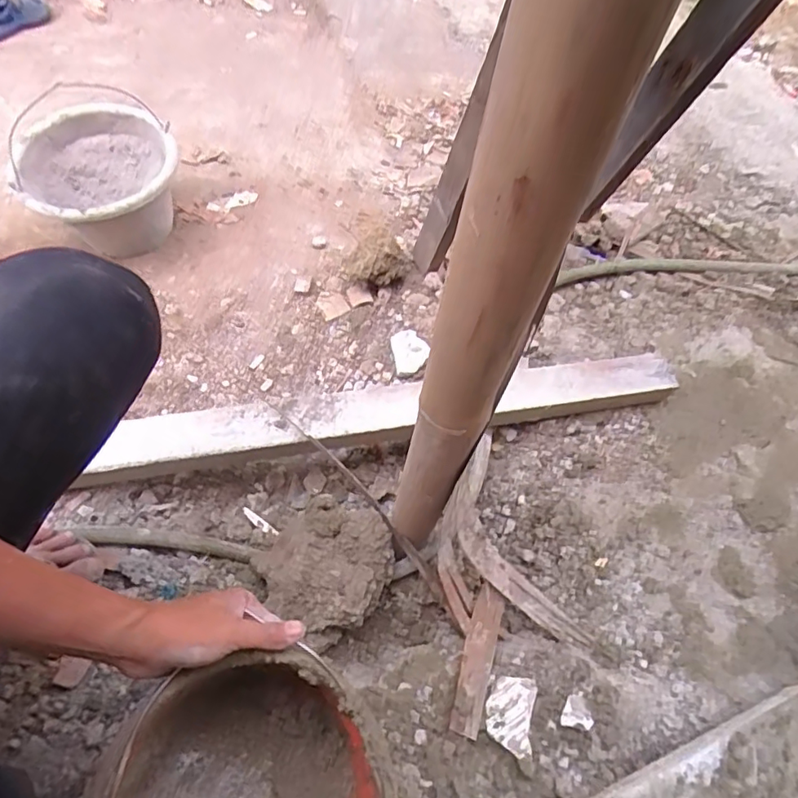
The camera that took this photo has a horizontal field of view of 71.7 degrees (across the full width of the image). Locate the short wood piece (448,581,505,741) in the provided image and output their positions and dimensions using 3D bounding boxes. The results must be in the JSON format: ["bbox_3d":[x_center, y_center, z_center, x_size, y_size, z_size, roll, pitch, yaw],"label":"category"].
[{"bbox_3d":[0.090,0.295,0.634,0.034,0.015,0.162,9,46,17],"label":"short wood piece"}]

